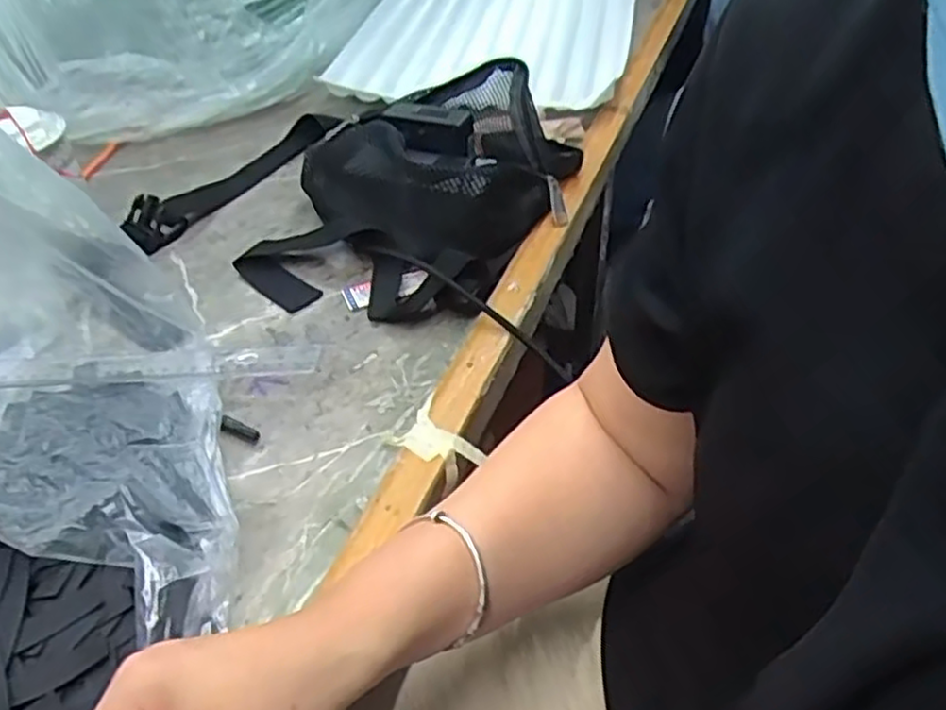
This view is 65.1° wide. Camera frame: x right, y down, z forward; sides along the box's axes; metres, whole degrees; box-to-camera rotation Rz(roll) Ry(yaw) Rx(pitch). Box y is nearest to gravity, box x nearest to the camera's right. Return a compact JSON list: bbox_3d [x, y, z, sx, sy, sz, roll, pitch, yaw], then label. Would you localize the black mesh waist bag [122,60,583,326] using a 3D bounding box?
[{"bbox_3d":[-0.089,-0.165,0.641,0.320,0.079,0.304,21,49,22],"label":"black mesh waist bag"}]

